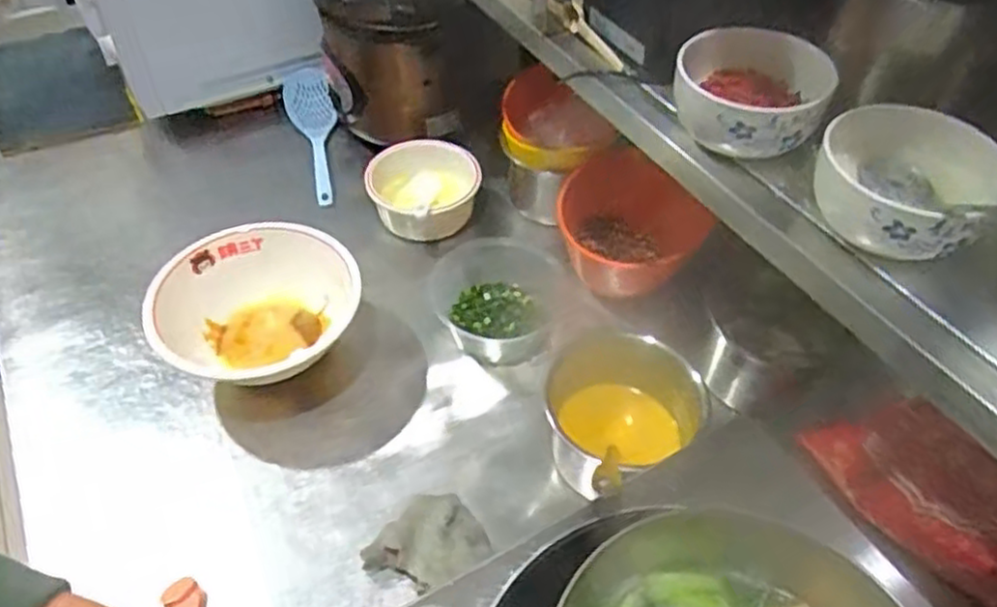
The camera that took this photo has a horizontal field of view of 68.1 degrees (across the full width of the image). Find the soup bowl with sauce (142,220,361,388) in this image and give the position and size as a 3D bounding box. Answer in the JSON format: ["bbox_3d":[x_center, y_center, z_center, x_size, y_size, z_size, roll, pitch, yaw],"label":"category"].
[{"bbox_3d":[-0.238,0.018,0.736,0.178,0.098,0.193,0,48,-1],"label":"soup bowl with sauce"}]

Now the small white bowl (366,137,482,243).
[{"bbox_3d":[-0.088,-0.136,0.897,0.128,0.070,0.126,0,48,-1],"label":"small white bowl"}]

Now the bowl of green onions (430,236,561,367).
[{"bbox_3d":[-0.002,-0.003,0.796,0.143,0.056,0.132,3,48,2],"label":"bowl of green onions"}]

